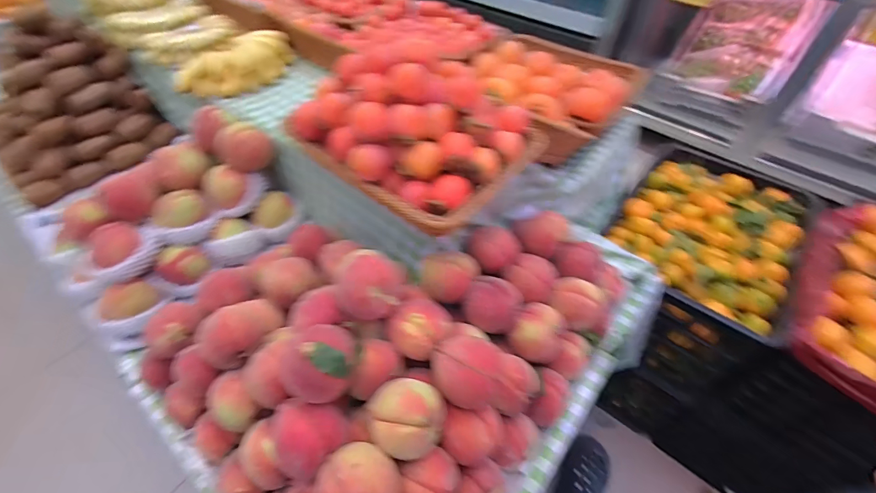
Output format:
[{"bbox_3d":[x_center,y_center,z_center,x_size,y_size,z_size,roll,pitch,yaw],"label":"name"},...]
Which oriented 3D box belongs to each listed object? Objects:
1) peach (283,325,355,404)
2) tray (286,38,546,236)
[{"bbox_3d":[-0.119,0.120,0.393,0.070,0.076,0.066,0,50,0],"label":"peach"},{"bbox_3d":[-0.038,-0.185,0.517,0.310,0.124,0.229,32,56,24],"label":"tray"}]

